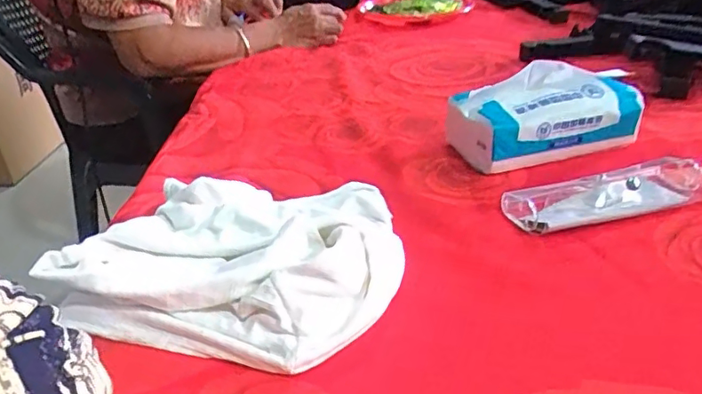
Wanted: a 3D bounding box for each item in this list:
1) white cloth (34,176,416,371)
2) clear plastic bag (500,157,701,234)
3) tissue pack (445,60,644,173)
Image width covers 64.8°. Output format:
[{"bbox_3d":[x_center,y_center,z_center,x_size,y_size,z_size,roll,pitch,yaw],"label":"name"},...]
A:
[{"bbox_3d":[-0.079,0.031,0.399,0.230,0.047,0.183,4,30,17],"label":"white cloth"},{"bbox_3d":[0.205,-0.005,0.438,0.164,0.026,0.052,-10,29,-8],"label":"clear plastic bag"},{"bbox_3d":[0.180,-0.086,0.534,0.163,0.080,0.102,-14,30,-14],"label":"tissue pack"}]

